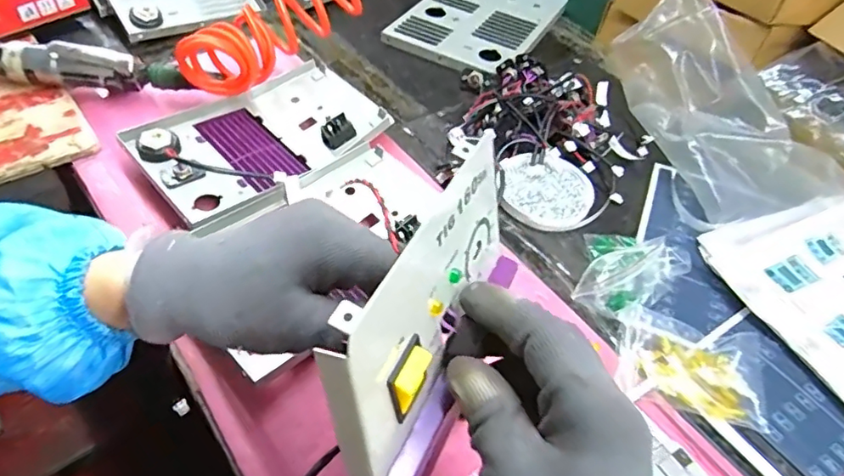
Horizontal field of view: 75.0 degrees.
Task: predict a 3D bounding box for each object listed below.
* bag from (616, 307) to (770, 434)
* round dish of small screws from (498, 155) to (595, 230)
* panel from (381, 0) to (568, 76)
[{"bbox_3d":[0.213,0.100,0.434,0.116,0.016,0.077,11,49,4],"label":"bag"},{"bbox_3d":[0.127,-0.049,0.559,0.092,0.011,0.087,3,49,-3],"label":"round dish of small screws"},{"bbox_3d":[0.086,-0.315,0.781,0.177,0.014,0.257,27,52,17],"label":"panel"}]

